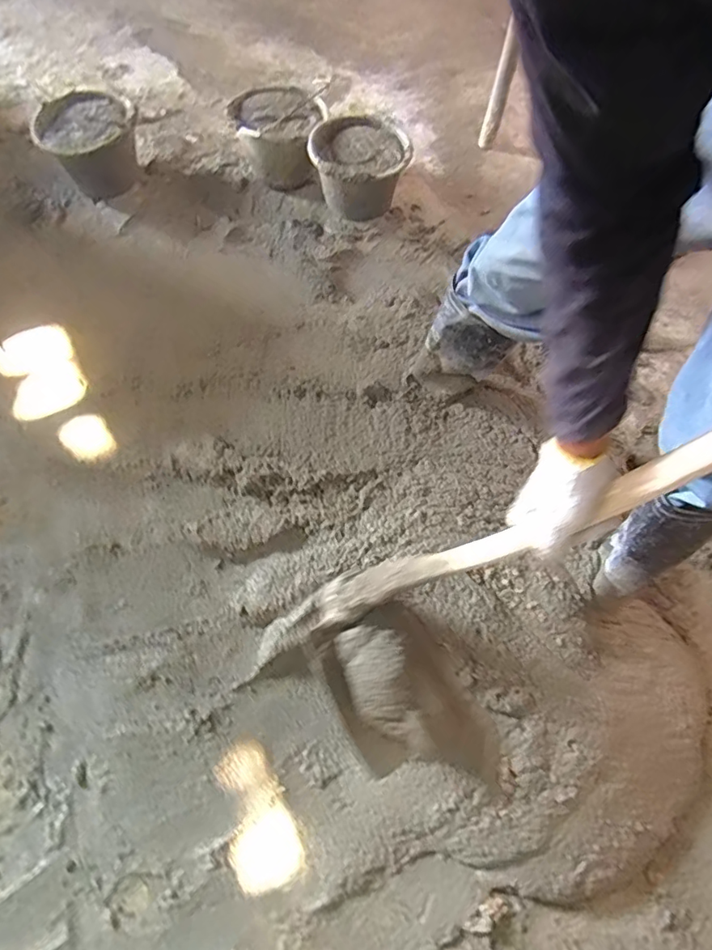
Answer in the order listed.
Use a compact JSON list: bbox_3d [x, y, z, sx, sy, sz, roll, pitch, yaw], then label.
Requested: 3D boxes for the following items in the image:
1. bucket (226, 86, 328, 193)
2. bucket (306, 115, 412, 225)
[{"bbox_3d":[-0.201,-0.868,1.362,0.243,0.173,0.249,-2,65,-2],"label":"bucket"},{"bbox_3d":[0.000,-0.770,1.315,0.244,0.171,0.244,1,65,-1],"label":"bucket"}]

